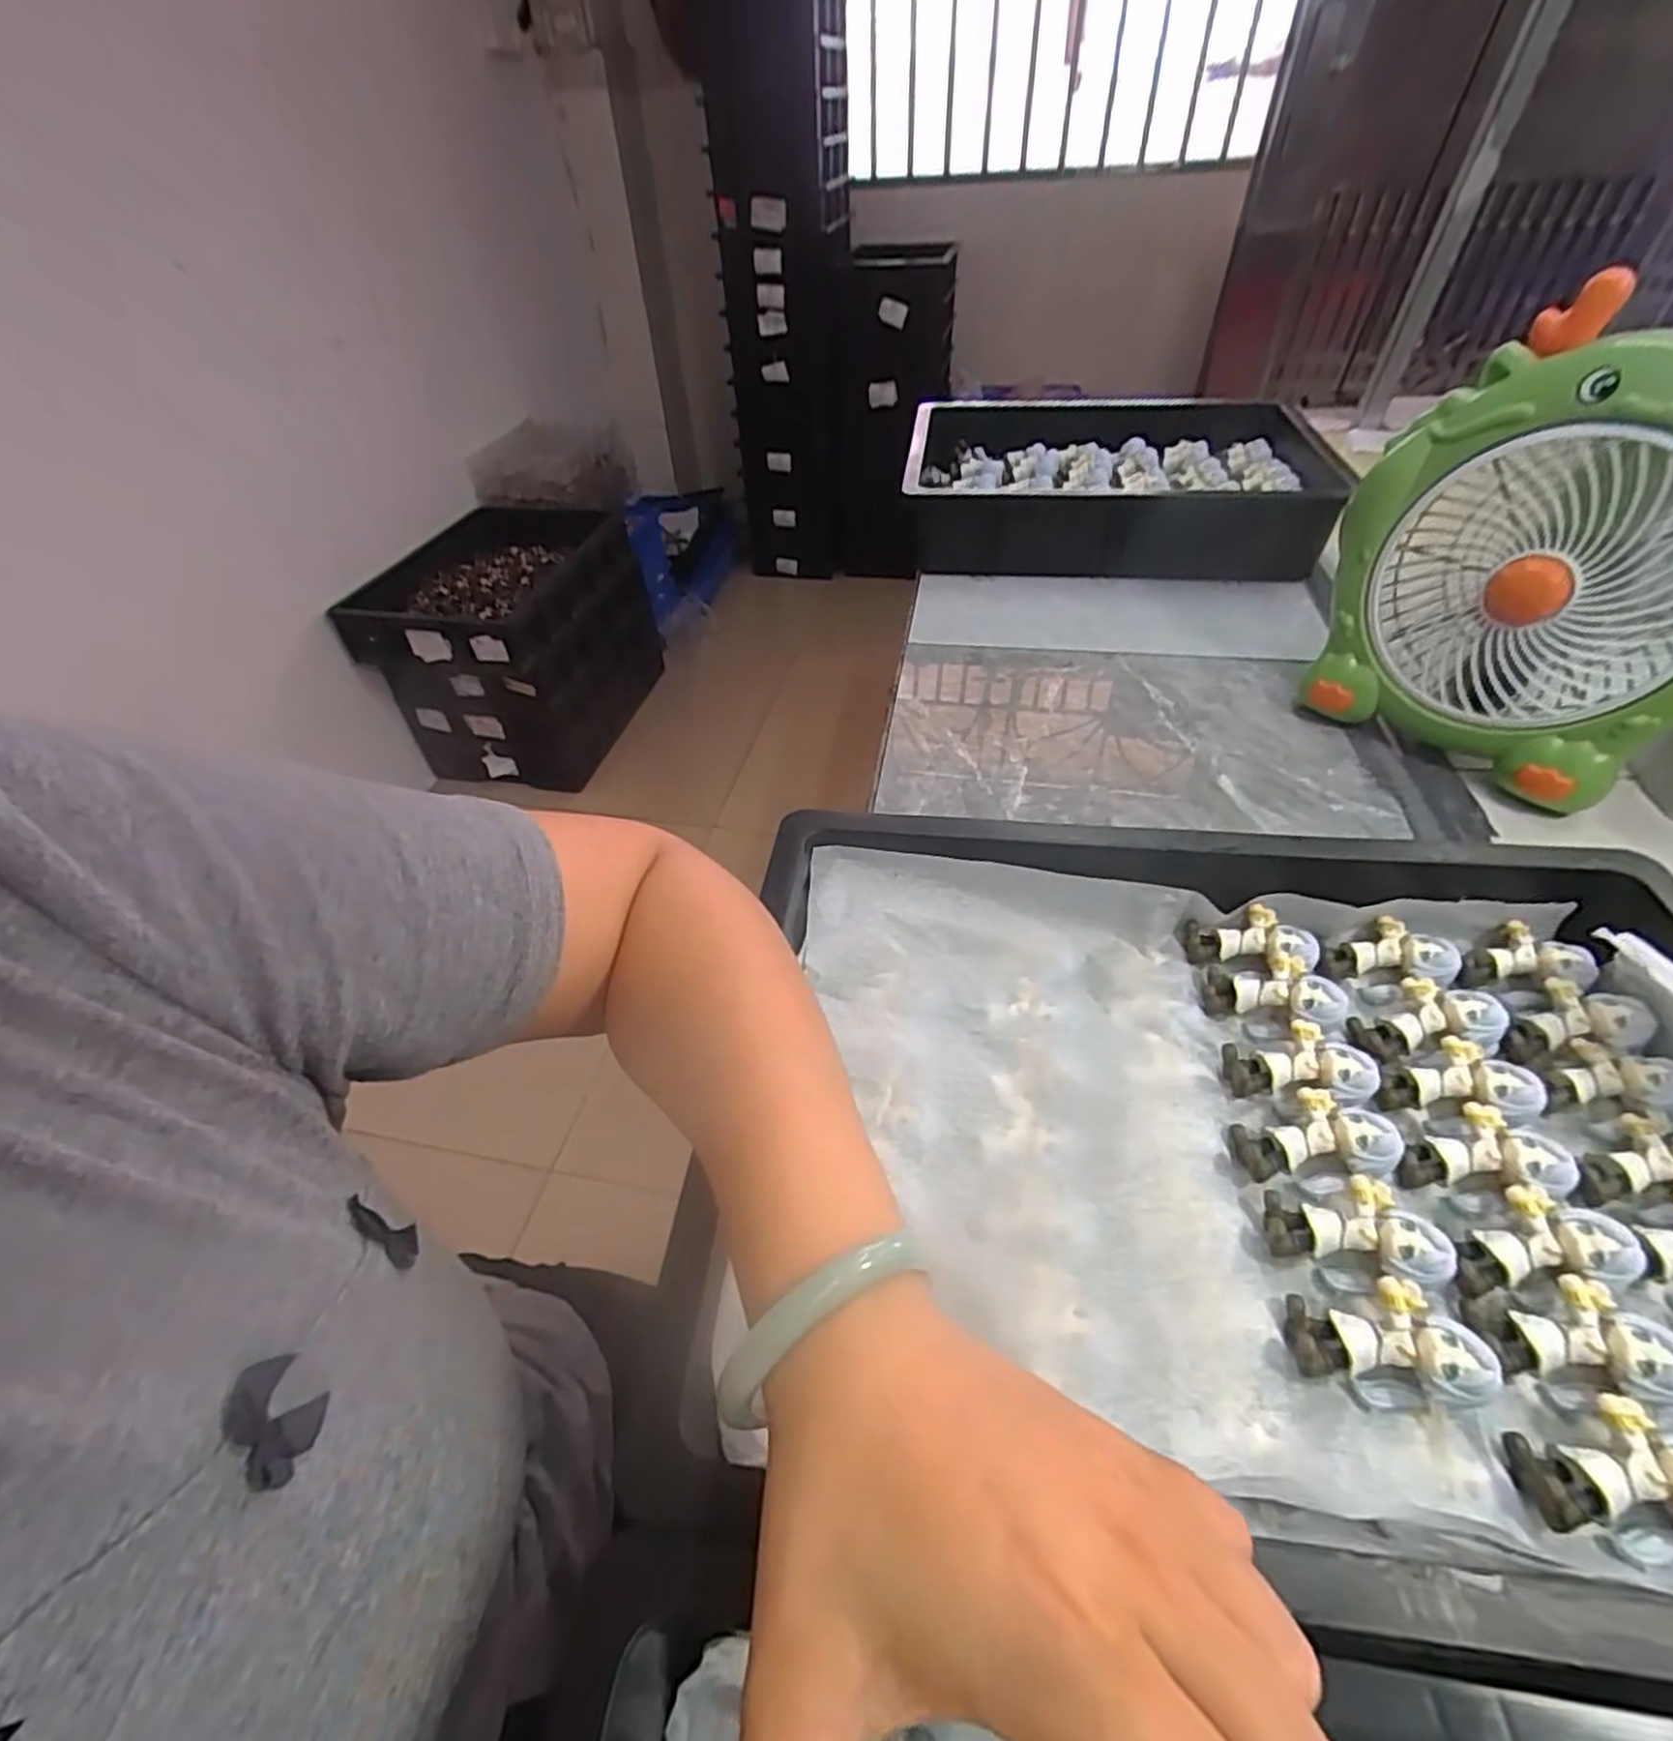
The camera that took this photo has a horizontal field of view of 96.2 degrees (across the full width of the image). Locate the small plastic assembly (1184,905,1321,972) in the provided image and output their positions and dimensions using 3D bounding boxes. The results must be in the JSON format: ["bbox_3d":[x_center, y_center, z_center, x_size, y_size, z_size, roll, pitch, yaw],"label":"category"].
[{"bbox_3d":[0.219,0.036,0.400,0.061,0.014,0.033,-3,43,22],"label":"small plastic assembly"}]

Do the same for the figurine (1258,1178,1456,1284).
[{"bbox_3d":[0.207,0.144,0.302,0.061,0.018,0.034,-5,42,26],"label":"figurine"}]

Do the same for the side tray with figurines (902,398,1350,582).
[{"bbox_3d":[0.316,-0.444,0.870,0.453,0.113,0.303,7,46,10],"label":"side tray with figurines"}]

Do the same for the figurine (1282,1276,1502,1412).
[{"bbox_3d":[0.200,0.172,0.272,0.057,0.018,0.037,-5,45,1],"label":"figurine"}]

